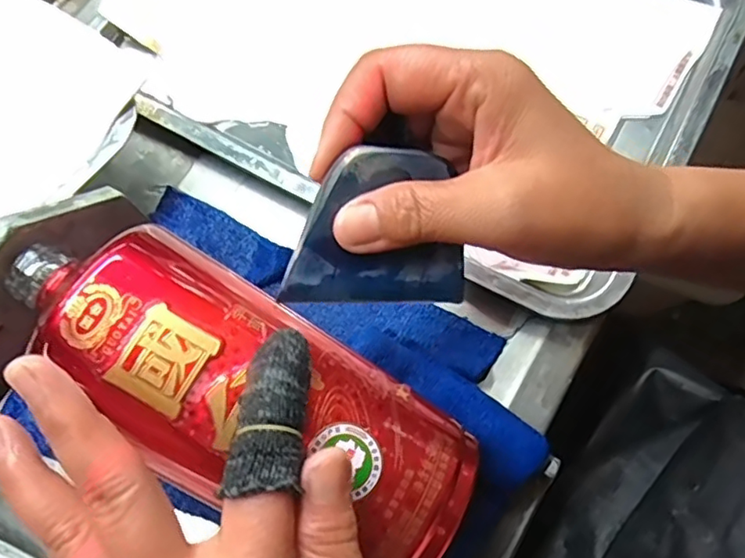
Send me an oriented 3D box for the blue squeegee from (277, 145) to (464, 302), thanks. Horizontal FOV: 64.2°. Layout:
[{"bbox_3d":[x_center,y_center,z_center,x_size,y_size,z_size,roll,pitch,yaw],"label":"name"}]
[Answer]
[{"bbox_3d":[0.006,-0.018,0.220,0.073,0.004,0.059,0,115,-24],"label":"blue squeegee"}]

